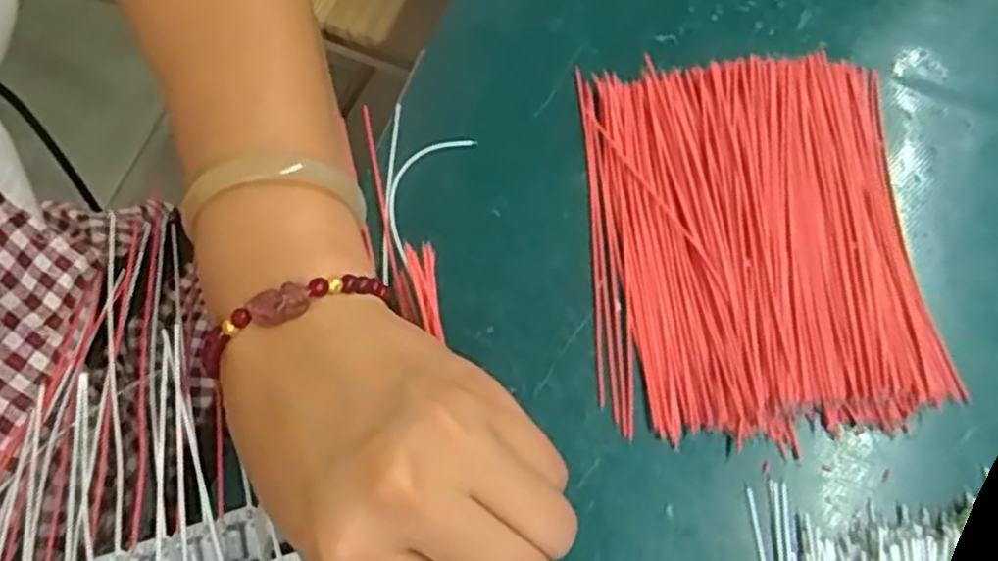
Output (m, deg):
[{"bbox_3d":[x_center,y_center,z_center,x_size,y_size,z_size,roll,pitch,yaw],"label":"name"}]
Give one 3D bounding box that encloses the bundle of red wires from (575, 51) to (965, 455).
[{"bbox_3d":[0.099,-0.018,0.297,0.122,0.011,0.154,-1,70,-2],"label":"bundle of red wires"}]

